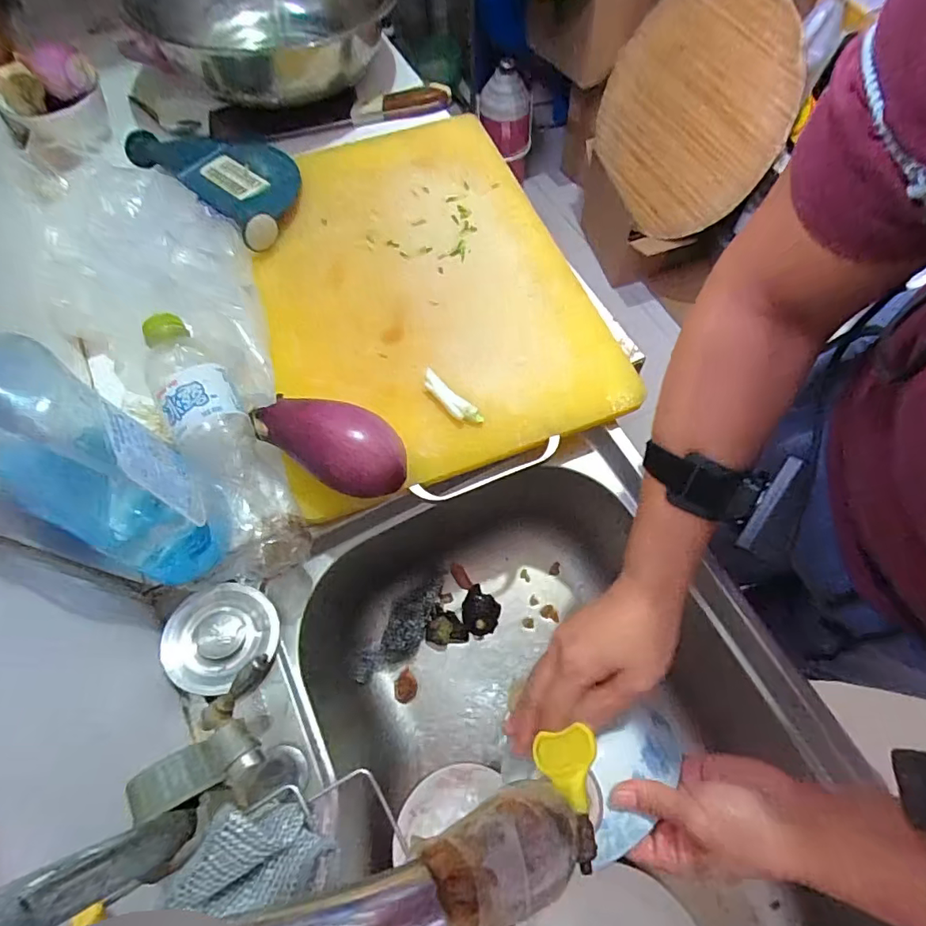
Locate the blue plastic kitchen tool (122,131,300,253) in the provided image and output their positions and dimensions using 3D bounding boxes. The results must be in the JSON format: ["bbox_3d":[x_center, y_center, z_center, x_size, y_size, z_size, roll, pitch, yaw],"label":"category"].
[{"bbox_3d":[-0.257,-0.327,0.572,0.240,0.029,0.121,38,68,20],"label":"blue plastic kitchen tool"}]

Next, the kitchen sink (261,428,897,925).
[{"bbox_3d":[0.089,0.289,0.431,0.388,0.204,0.560,-21,67,-8],"label":"kitchen sink"}]

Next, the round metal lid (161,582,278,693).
[{"bbox_3d":[-0.190,0.137,0.404,0.081,0.013,0.083,12,55,-18],"label":"round metal lid"}]

